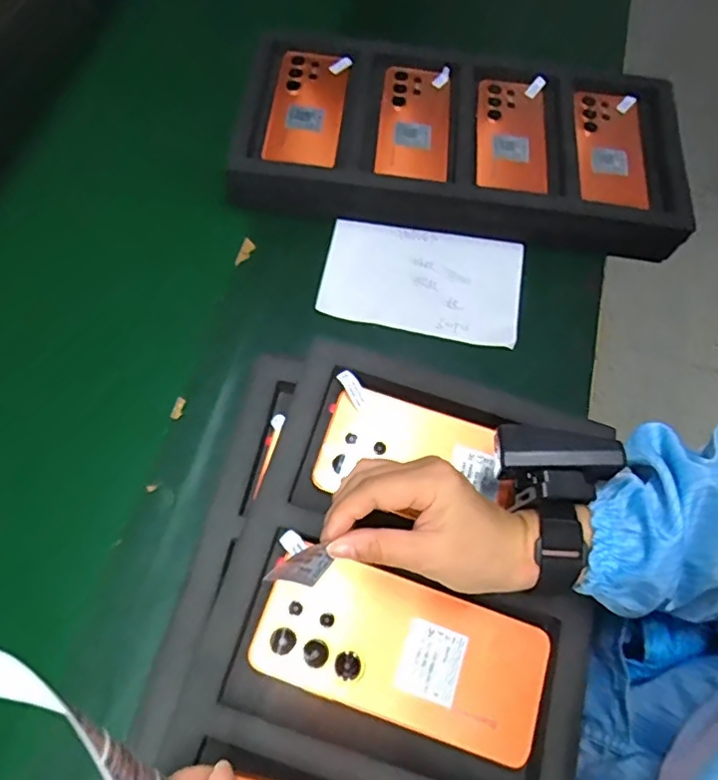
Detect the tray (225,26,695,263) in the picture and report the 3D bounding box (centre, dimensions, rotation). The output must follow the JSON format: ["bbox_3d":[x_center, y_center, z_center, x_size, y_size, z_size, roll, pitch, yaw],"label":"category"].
[{"bbox_3d":[0.113,-0.280,0.668,0.481,0.069,0.230,7,66,0],"label":"tray"}]

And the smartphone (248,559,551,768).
[{"bbox_3d":[0.026,0.154,0.348,0.167,0.009,0.078,18,67,5],"label":"smartphone"}]

